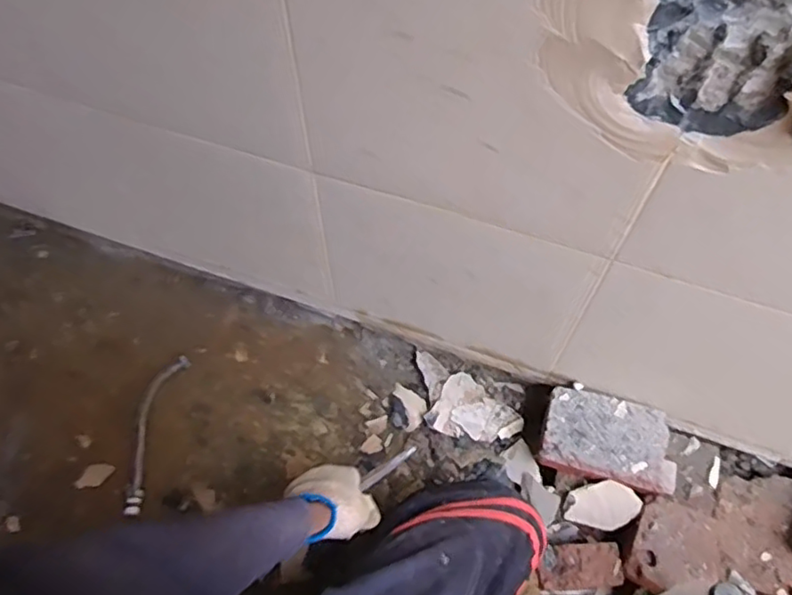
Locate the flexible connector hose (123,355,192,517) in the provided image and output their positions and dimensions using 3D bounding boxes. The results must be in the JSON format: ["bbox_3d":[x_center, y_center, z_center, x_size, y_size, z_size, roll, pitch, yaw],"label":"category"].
[{"bbox_3d":[-0.365,0.197,0.906,0.048,0.018,0.240,7,61,4],"label":"flexible connector hose"}]

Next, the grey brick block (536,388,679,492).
[{"bbox_3d":[0.292,0.198,0.836,0.180,0.067,0.107,15,62,8],"label":"grey brick block"}]

